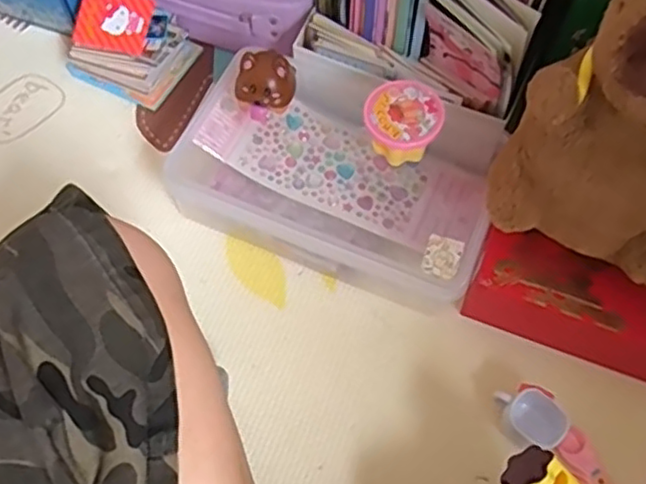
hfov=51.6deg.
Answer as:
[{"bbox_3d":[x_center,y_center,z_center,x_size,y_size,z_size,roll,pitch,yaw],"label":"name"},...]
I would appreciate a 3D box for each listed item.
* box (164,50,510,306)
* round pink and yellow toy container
[{"bbox_3d":[0.017,-0.063,0.632,0.284,0.072,0.178,21,65,9],"label":"box"},{"bbox_3d":[0.068,-0.103,0.582,0.061,0.044,0.061,0,64,-1],"label":"round pink and yellow toy container"}]

